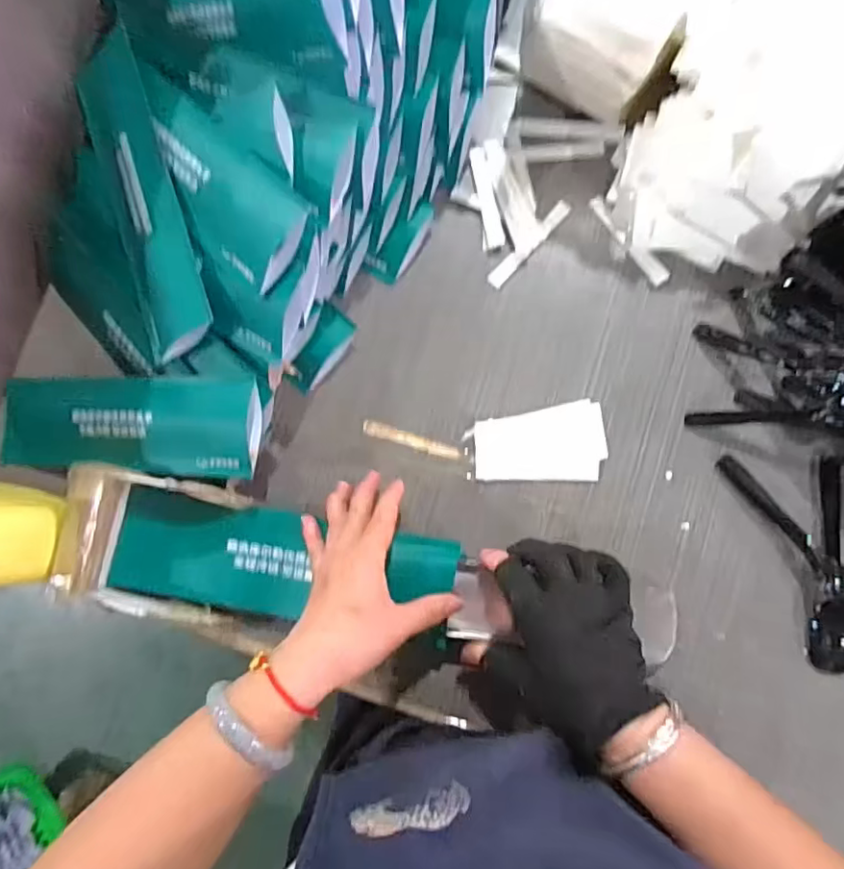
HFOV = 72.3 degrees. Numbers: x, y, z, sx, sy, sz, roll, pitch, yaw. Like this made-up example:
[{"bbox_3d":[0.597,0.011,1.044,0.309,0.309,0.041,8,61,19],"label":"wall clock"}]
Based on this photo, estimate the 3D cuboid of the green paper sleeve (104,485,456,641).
[{"bbox_3d":[-0.112,0.101,0.459,0.275,0.024,0.090,4,85,9],"label":"green paper sleeve"}]

